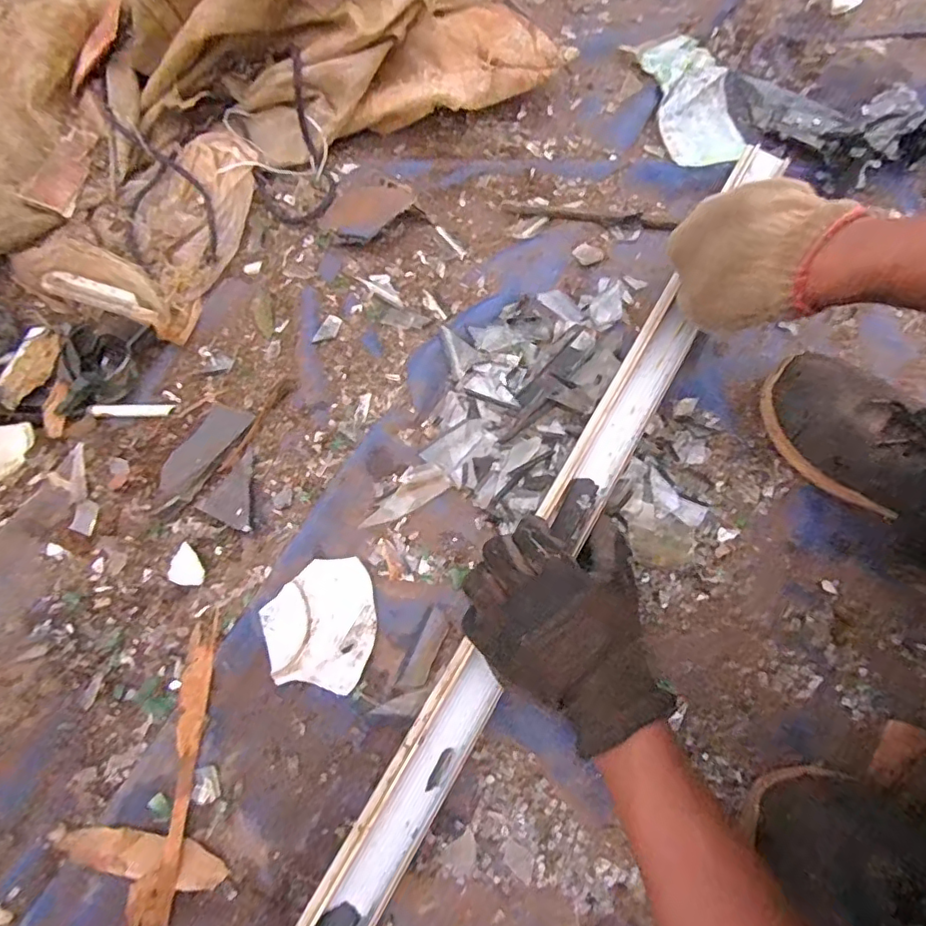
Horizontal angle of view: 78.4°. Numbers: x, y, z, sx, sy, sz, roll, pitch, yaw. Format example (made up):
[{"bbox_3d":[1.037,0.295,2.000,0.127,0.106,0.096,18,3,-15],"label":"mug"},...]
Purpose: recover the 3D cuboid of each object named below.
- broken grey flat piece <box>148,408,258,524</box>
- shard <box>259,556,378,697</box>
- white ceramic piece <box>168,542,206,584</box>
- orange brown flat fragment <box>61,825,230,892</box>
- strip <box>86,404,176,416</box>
[{"bbox_3d":[-0.221,-0.004,0.468,0.038,0.007,0.106,32,76,7],"label":"broken grey flat piece"},{"bbox_3d":[-0.105,0.122,0.422,0.081,0.024,0.093,-15,75,-6],"label":"shard"},{"bbox_3d":[-0.219,0.083,0.445,0.026,0.005,0.035,-36,79,-11],"label":"white ceramic piece"},{"bbox_3d":[-0.214,0.266,0.384,0.104,0.010,0.027,15,65,-4],"label":"orange brown flat fragment"},{"bbox_3d":[-0.277,-0.044,0.475,0.063,0.004,0.010,-2,74,-18],"label":"strip"}]

